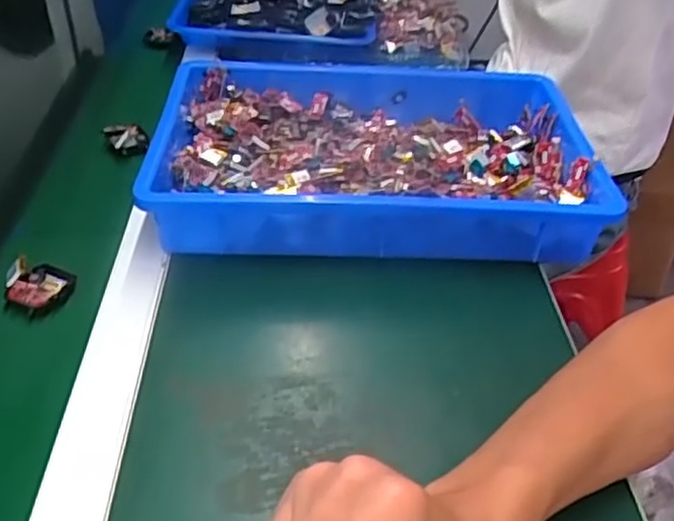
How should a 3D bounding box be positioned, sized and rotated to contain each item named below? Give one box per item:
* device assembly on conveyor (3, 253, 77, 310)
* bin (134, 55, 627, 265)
[{"bbox_3d":[-0.222,0.018,0.520,0.049,0.019,0.042,0,38,-1],"label":"device assembly on conveyor"},{"bbox_3d":[0.032,-0.096,0.632,0.383,0.063,0.247,0,38,-2],"label":"bin"}]

